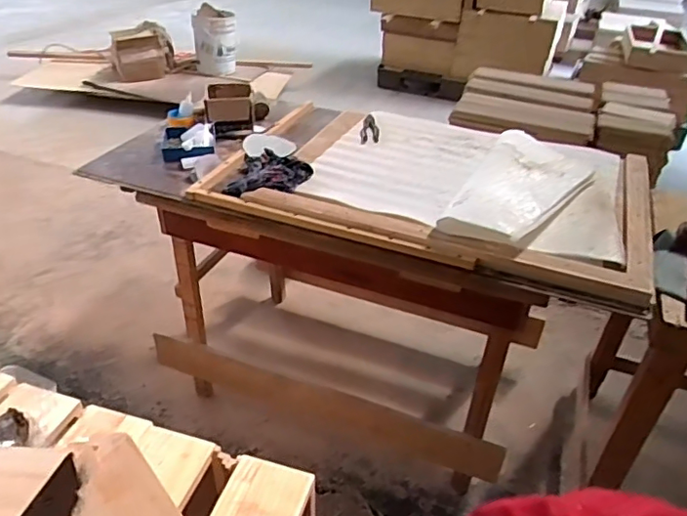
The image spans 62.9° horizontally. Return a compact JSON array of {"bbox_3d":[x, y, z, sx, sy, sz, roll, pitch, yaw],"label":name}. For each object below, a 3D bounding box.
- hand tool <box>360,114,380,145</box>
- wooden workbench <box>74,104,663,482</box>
[{"bbox_3d":[0.081,-0.395,1.697,0.054,0.011,0.235,3,36,1],"label":"hand tool"},{"bbox_3d":[0.078,0.011,1.658,1.336,0.748,0.663,16,38,18],"label":"wooden workbench"}]

